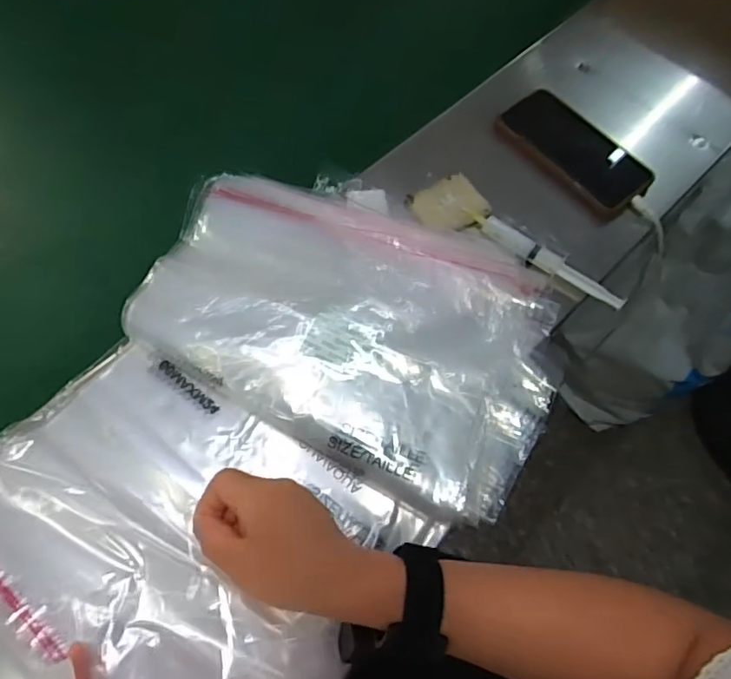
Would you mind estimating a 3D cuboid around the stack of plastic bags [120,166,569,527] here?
[{"bbox_3d":[-0.008,-0.021,0.459,0.340,0.047,0.224,25,67,9],"label":"stack of plastic bags"}]

